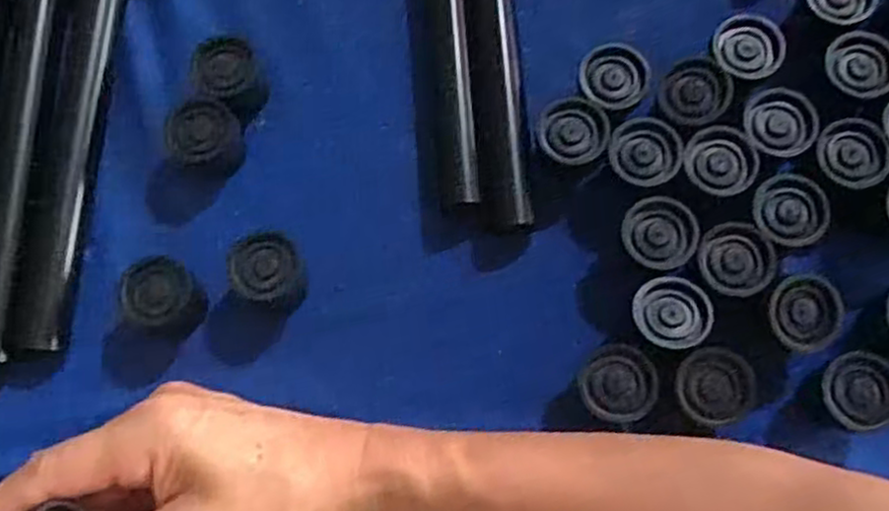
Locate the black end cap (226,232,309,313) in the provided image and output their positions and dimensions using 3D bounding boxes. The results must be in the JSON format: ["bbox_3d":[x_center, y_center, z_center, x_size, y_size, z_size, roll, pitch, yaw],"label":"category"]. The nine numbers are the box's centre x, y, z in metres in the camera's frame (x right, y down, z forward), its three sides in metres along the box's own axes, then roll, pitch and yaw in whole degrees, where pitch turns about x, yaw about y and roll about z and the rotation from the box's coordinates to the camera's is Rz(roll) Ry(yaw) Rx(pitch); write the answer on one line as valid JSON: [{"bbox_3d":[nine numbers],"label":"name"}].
[{"bbox_3d":[-0.086,0.009,0.370,0.035,0.032,0.034,0,77,2],"label":"black end cap"}]

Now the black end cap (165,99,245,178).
[{"bbox_3d":[-0.123,-0.060,0.386,0.036,0.028,0.034,0,77,2],"label":"black end cap"}]

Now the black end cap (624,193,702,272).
[{"bbox_3d":[0.103,-0.011,0.353,0.033,0.007,0.034,0,77,2],"label":"black end cap"}]

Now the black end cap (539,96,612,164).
[{"bbox_3d":[0.064,-0.062,0.370,0.031,0.011,0.034,0,77,2],"label":"black end cap"}]

